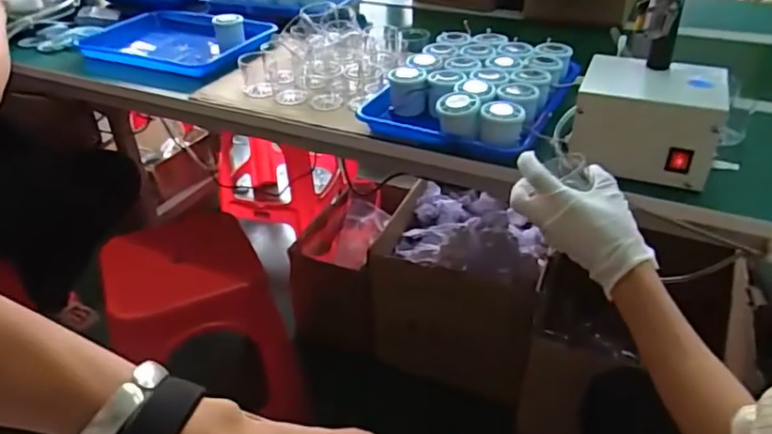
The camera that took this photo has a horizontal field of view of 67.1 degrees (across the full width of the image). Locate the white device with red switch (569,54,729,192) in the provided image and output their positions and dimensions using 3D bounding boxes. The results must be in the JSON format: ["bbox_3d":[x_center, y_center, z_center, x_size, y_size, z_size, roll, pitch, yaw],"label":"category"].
[{"bbox_3d":[0.320,-0.128,0.726,0.158,0.107,0.140,11,36,18],"label":"white device with red switch"}]

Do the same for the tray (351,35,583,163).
[{"bbox_3d":[0.132,-0.195,0.871,0.248,0.064,0.290,16,38,24],"label":"tray"}]

